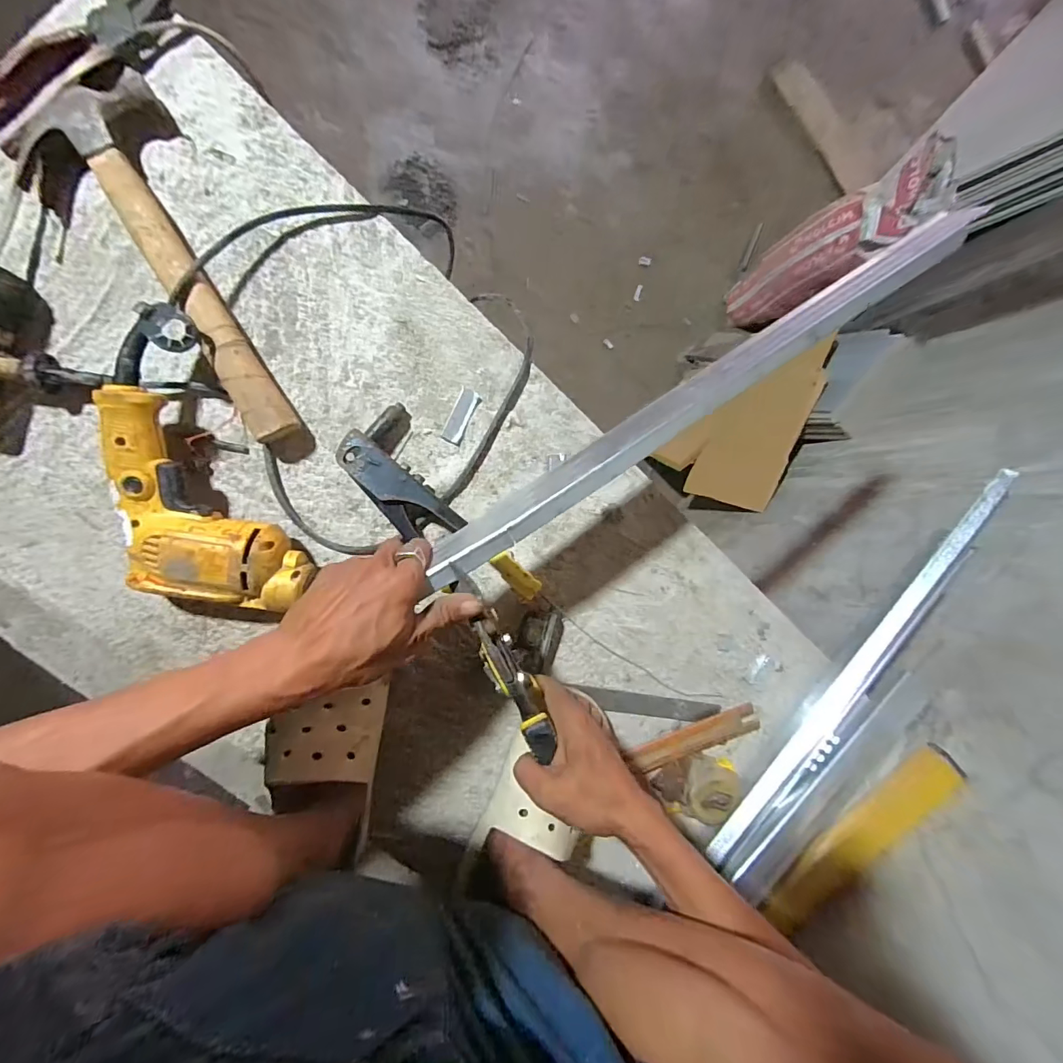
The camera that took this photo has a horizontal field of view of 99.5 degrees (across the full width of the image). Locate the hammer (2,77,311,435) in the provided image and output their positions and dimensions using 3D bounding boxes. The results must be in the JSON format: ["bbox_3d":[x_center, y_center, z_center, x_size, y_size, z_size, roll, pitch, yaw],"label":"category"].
[{"bbox_3d":[-0.315,-0.227,0.407,0.107,0.035,0.317,-28,98,-6],"label":"hammer"}]

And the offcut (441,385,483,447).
[{"bbox_3d":[-0.073,-0.120,0.470,0.022,0.010,0.057,23,91,-10],"label":"offcut"}]

